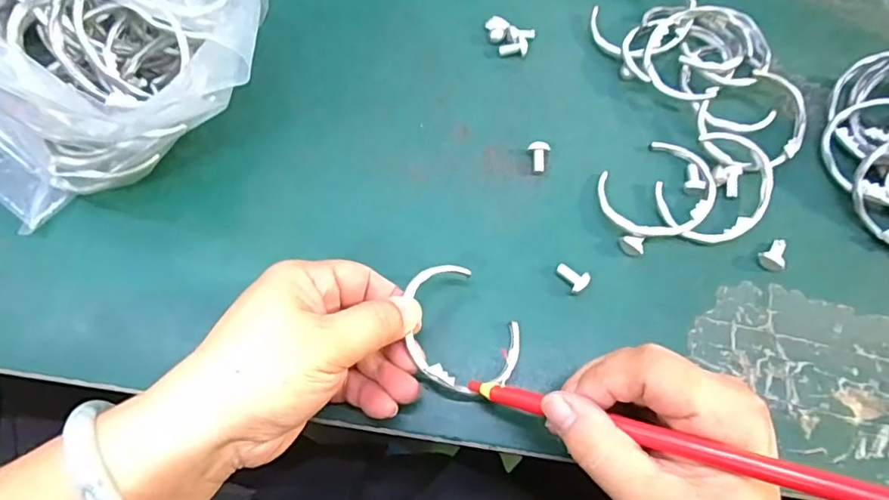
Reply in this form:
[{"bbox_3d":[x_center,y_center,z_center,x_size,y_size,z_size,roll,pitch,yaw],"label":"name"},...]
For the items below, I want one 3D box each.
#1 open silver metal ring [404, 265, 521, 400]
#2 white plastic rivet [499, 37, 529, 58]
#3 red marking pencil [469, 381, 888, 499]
[{"bbox_3d":[0.007,0.041,0.272,0.069,0.006,0.056,47,61,-4],"label":"open silver metal ring"},{"bbox_3d":[0.044,-0.129,0.351,0.018,0.007,0.010,1,70,0],"label":"white plastic rivet"},{"bbox_3d":[0.079,0.072,0.216,0.165,0.007,0.010,5,66,38],"label":"red marking pencil"}]

